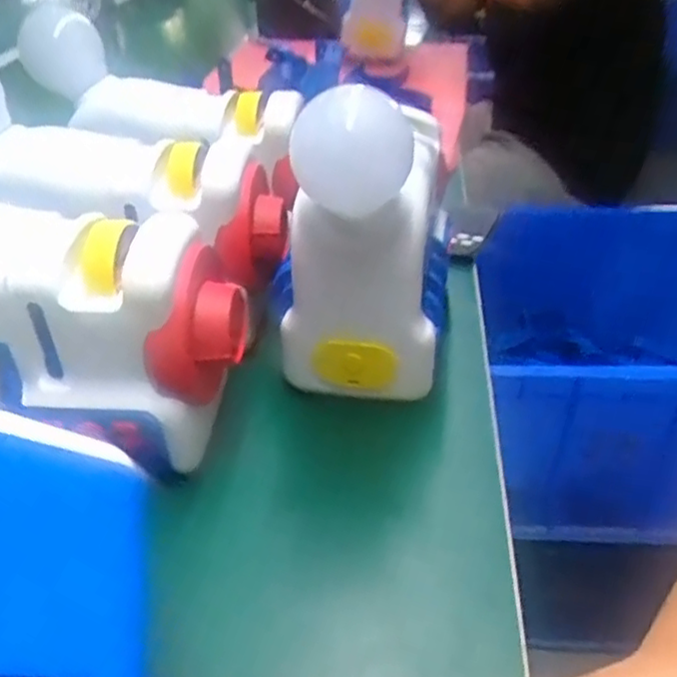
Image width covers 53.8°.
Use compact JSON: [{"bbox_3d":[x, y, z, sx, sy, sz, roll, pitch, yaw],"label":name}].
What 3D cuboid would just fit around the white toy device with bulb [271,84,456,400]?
[{"bbox_3d":[0.017,-0.061,0.398,0.099,0.174,0.105,2,36,7],"label":"white toy device with bulb"}]

